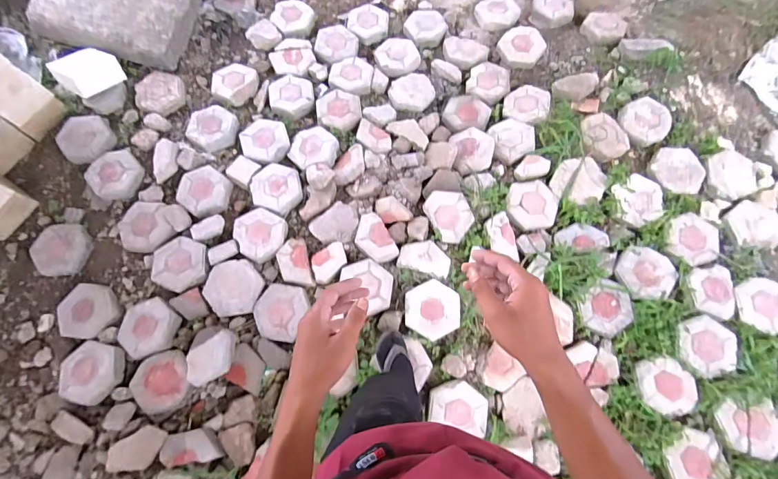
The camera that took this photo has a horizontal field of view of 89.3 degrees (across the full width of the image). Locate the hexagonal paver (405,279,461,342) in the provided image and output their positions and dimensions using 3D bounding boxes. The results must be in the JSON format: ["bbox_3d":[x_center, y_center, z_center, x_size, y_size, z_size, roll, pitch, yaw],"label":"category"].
[{"bbox_3d":[0.164,0.264,1.487,0.201,0.043,0.213,-1,72,1],"label":"hexagonal paver"}]

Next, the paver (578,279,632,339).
[{"bbox_3d":[0.808,0.253,1.452,0.198,0.040,0.182,-39,75,-10],"label":"paver"}]

